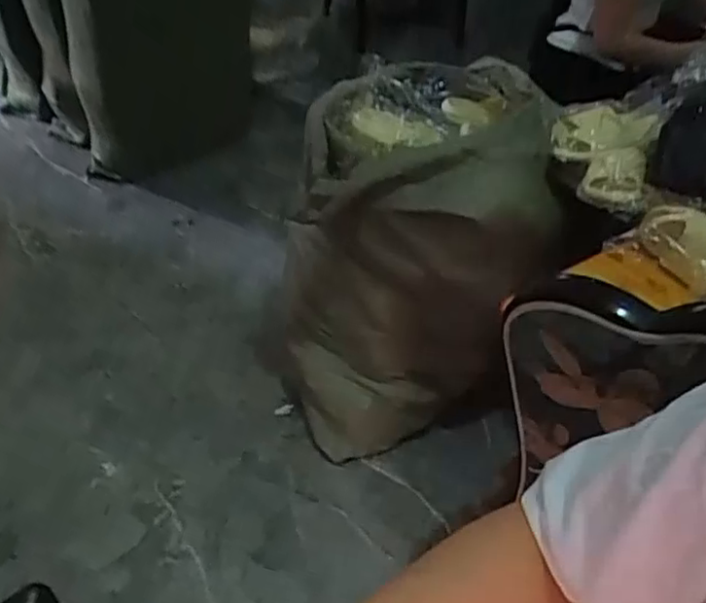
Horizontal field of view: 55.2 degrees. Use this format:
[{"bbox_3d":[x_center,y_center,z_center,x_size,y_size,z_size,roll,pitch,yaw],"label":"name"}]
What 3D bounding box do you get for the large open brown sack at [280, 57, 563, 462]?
[{"bbox_3d":[0.108,-0.100,1.559,0.489,0.691,0.566,-3,47,-8],"label":"large open brown sack"}]

